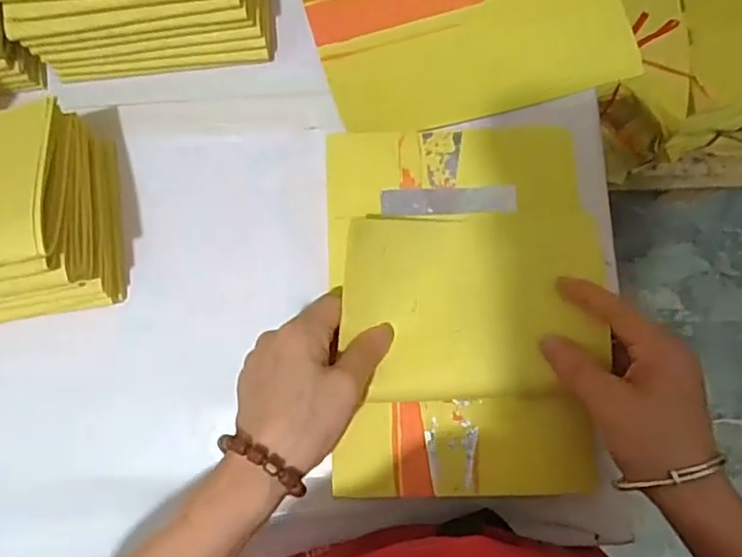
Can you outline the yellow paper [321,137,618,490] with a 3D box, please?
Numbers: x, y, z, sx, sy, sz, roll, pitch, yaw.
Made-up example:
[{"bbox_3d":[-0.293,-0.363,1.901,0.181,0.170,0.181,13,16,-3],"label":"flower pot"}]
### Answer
[{"bbox_3d":[0.056,0.010,0.378,0.164,0.051,0.231,-3,85,2],"label":"yellow paper"}]

